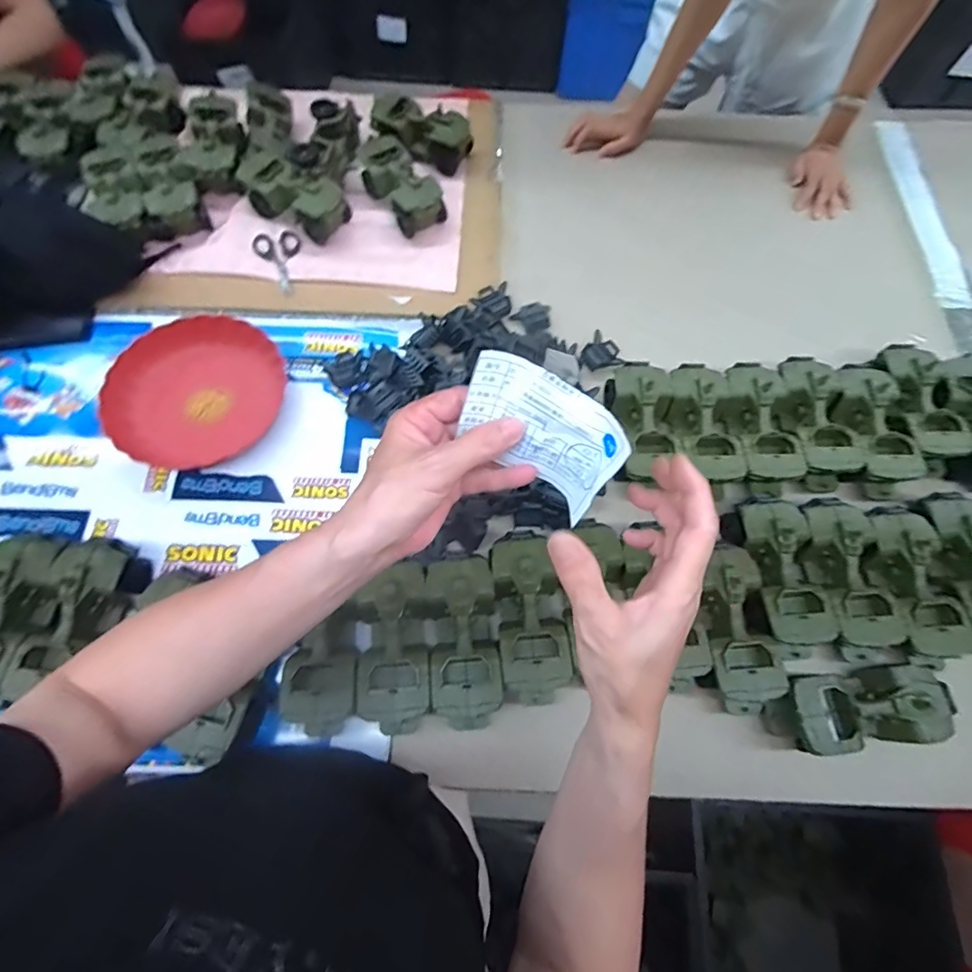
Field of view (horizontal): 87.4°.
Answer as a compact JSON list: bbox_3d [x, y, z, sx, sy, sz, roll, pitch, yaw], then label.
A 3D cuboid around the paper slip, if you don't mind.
[{"bbox_3d":[0.029,-0.026,0.293,0.093,0.074,0.019,32,47,6],"label":"paper slip"}]

